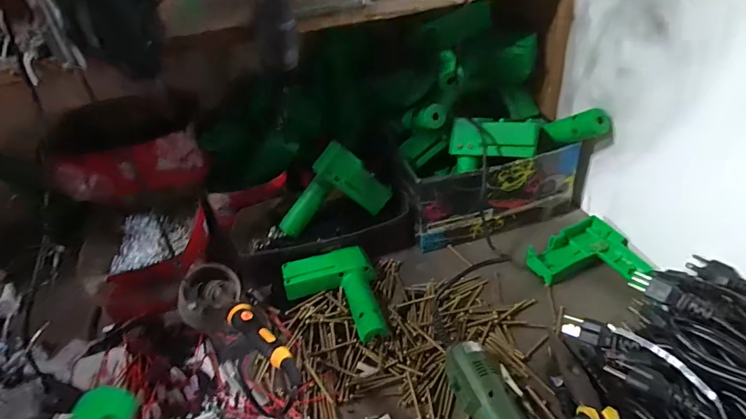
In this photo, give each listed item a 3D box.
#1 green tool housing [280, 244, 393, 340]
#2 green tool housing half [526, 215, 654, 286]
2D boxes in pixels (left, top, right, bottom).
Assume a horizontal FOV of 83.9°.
[{"bbox_3d":[-0.050,0.107,0.507,0.114,0.032,0.140,-9,38,-2],"label":"green tool housing"},{"bbox_3d":[0.271,0.061,0.535,0.125,0.021,0.105,-15,39,-9],"label":"green tool housing half"}]

